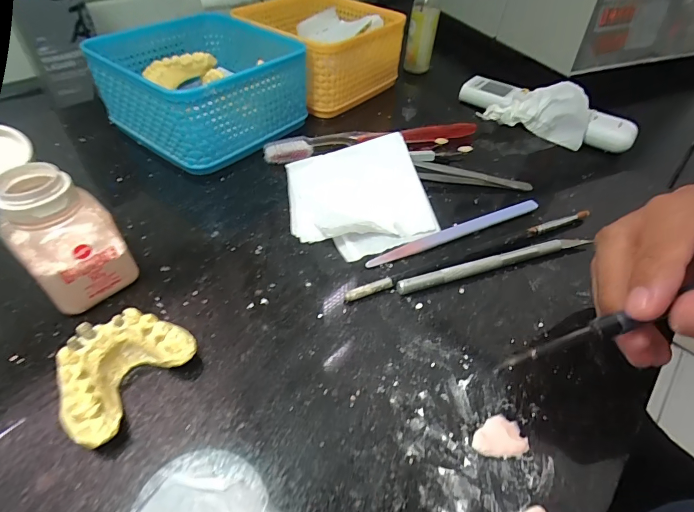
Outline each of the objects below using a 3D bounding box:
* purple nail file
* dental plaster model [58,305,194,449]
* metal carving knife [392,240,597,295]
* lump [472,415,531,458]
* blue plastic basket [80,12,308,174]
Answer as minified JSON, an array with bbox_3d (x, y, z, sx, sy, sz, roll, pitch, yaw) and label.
[{"bbox_3d":[0.076,-0.017,0.256,0.138,0.004,0.009,-18,51,-21],"label":"purple nail file"},{"bbox_3d":[-0.100,0.049,0.168,0.037,0.026,0.055,26,50,18],"label":"dental plaster model"},{"bbox_3d":[0.093,0.004,0.237,0.134,0.009,0.008,-12,49,-17],"label":"metal carving knife"},{"bbox_3d":[0.067,0.079,0.168,0.023,0.004,0.017,-10,49,-16],"label":"lump"},{"bbox_3d":[-0.117,-0.141,0.319,0.130,0.064,0.139,30,51,21],"label":"blue plastic basket"}]

